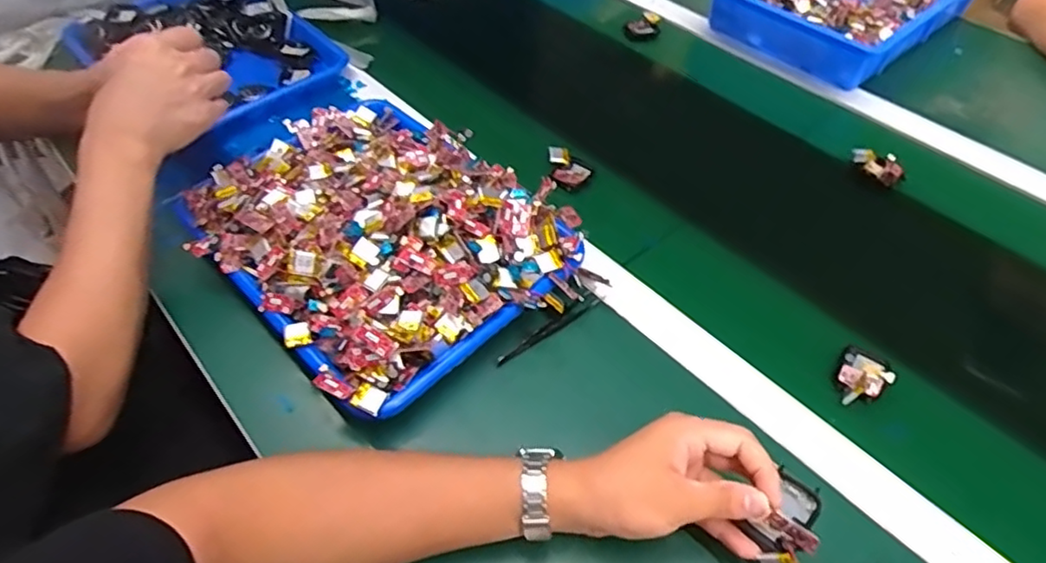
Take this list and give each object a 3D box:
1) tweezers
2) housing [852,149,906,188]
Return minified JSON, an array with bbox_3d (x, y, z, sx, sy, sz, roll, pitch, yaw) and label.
[{"bbox_3d":[0.023,0.040,0.534,0.110,0.010,0.012,-30,56,-22],"label":"tweezers"},{"bbox_3d":[0.384,-0.125,0.662,0.029,0.018,0.055,-30,56,-21],"label":"housing"}]

